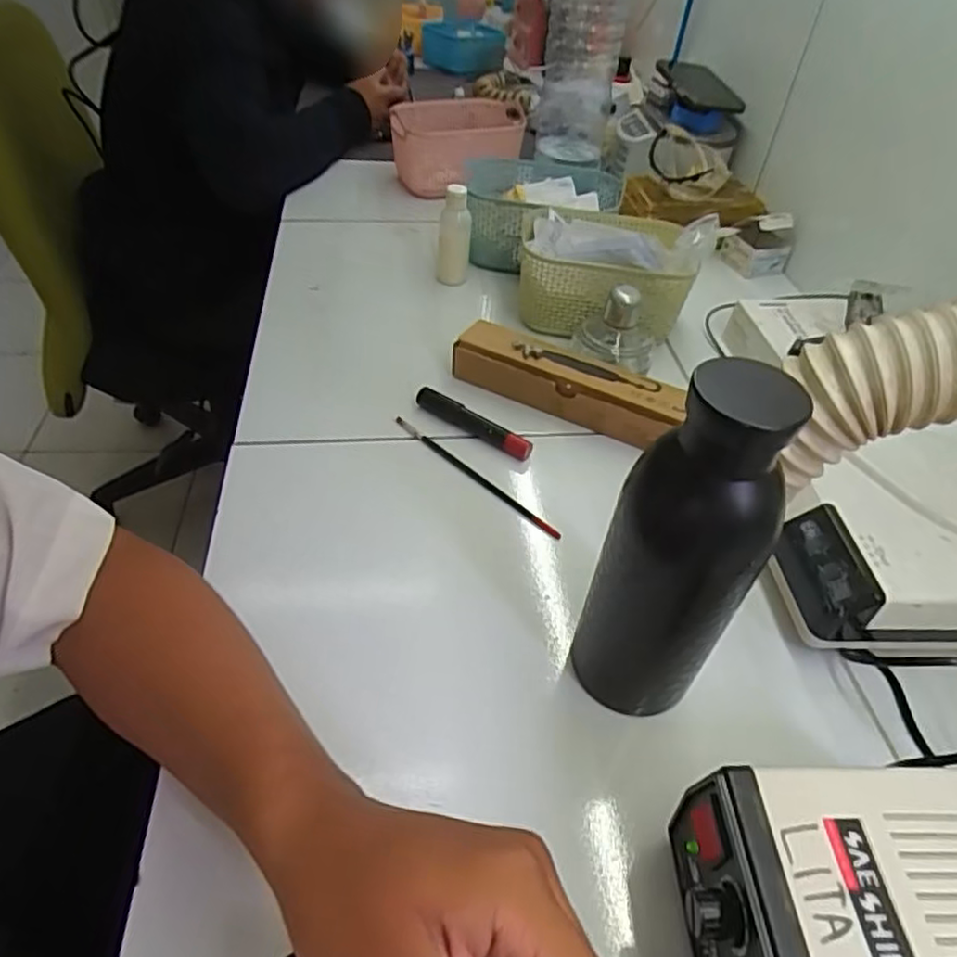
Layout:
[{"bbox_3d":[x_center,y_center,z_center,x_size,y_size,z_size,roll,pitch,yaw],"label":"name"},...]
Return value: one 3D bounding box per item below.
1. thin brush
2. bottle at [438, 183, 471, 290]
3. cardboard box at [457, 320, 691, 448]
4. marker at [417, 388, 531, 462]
[{"bbox_3d":[-0.002,-0.005,0.511,0.171,0.005,0.013,35,52,26],"label":"thin brush"},{"bbox_3d":[-0.026,-0.249,0.685,0.032,0.100,0.033,4,45,-2],"label":"bottle"},{"bbox_3d":[0.072,-0.083,0.561,0.191,0.040,0.052,22,48,15],"label":"cardboard box"},{"bbox_3d":[-0.004,-0.045,0.536,0.107,0.016,0.016,30,50,22],"label":"marker"}]

